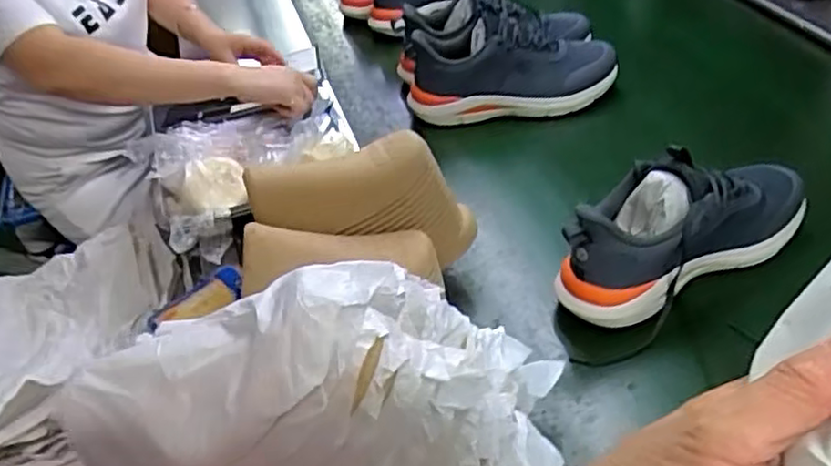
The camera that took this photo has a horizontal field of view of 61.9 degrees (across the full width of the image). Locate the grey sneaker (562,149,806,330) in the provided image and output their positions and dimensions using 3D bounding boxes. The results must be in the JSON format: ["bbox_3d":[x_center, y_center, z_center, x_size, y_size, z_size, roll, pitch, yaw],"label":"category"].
[{"bbox_3d":[0.287,-0.008,0.742,0.288,0.151,0.103,-20,42,-14],"label":"grey sneaker"}]

